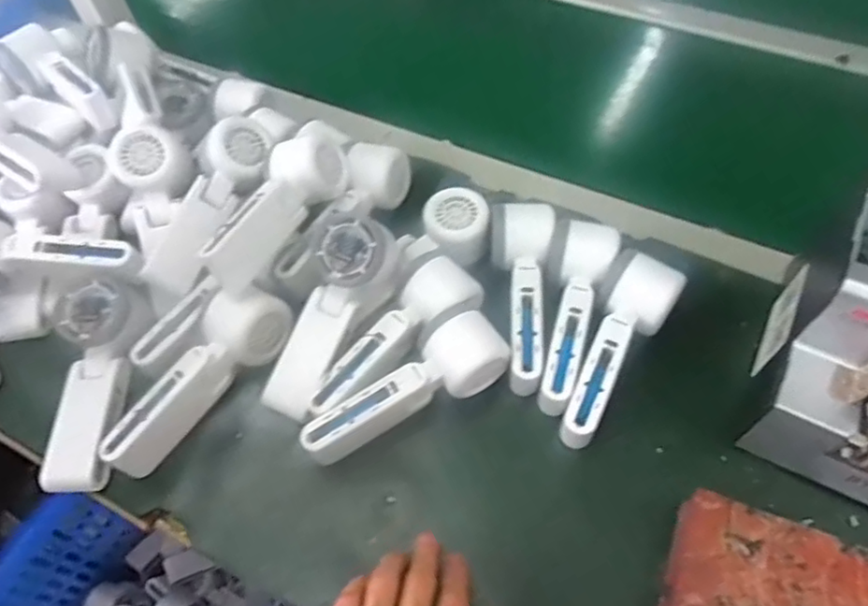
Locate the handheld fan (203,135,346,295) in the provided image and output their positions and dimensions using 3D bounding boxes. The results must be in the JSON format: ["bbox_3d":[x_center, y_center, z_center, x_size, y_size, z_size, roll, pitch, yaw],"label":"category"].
[{"bbox_3d":[-0.133,-0.082,0.516,0.061,0.046,0.165,28,62,19],"label":"handheld fan"}]

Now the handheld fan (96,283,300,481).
[{"bbox_3d":[-0.182,0.053,0.478,0.058,0.044,0.169,36,64,22],"label":"handheld fan"}]

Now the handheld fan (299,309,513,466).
[{"bbox_3d":[-0.024,0.067,0.485,0.167,0.057,0.060,-25,59,-14],"label":"handheld fan"}]

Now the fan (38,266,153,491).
[{"bbox_3d":[-0.264,0.060,0.491,0.069,0.036,0.167,-1,72,1],"label":"fan"}]

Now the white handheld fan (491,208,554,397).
[{"bbox_3d":[0.073,-0.006,0.516,0.054,0.052,0.162,2,57,3],"label":"white handheld fan"}]

